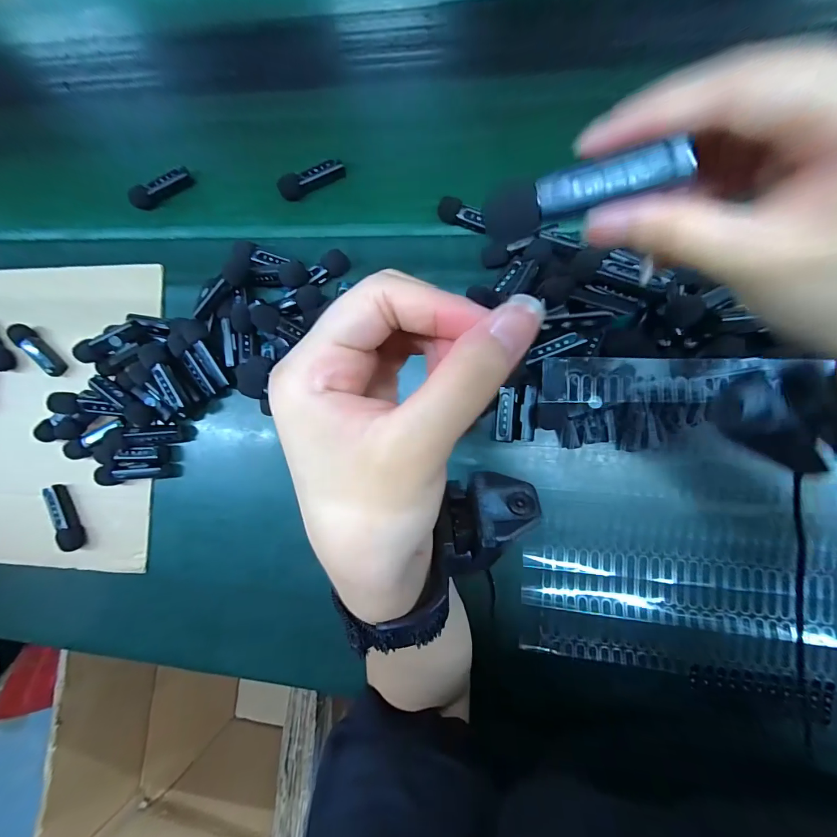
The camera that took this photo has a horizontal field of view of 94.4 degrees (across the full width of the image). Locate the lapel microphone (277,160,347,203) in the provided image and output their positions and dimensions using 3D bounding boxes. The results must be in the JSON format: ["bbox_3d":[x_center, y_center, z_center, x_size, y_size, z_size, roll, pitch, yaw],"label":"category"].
[{"bbox_3d":[-0.100,-0.224,0.365,0.064,0.014,0.019,-16,82,5],"label":"lapel microphone"}]

